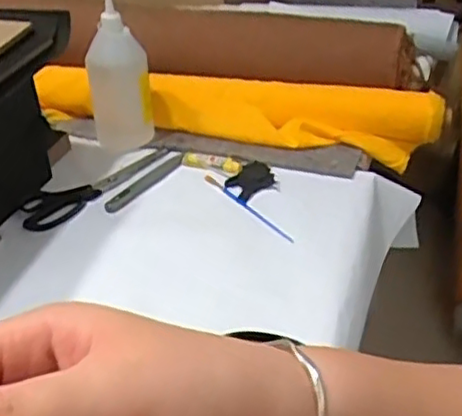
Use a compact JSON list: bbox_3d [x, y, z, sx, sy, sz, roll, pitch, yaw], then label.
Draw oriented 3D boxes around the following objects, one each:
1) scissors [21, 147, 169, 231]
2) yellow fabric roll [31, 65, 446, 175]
[{"bbox_3d":[-0.167,-0.033,0.831,0.061,0.013,0.214,26,43,31],"label":"scissors"},{"bbox_3d":[-0.004,-0.140,0.916,0.568,0.071,0.073,9,37,13],"label":"yellow fabric roll"}]

